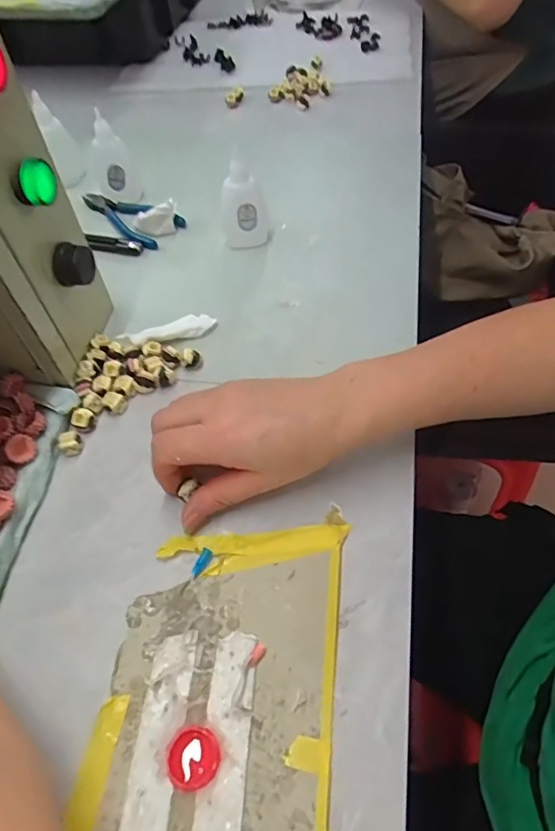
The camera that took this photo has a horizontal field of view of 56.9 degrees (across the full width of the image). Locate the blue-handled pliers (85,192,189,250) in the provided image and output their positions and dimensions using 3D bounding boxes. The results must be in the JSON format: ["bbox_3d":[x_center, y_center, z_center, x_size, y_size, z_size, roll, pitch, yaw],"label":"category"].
[{"bbox_3d":[-0.166,-0.215,0.545,0.136,0.013,0.052,29,60,20],"label":"blue-handled pliers"}]

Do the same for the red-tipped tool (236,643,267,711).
[{"bbox_3d":[-0.014,0.143,0.282,0.009,0.004,0.032,14,56,11],"label":"red-tipped tool"}]

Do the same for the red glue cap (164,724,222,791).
[{"bbox_3d":[-0.043,0.174,0.261,0.027,0.007,0.027,-1,54,1],"label":"red glue cap"}]

